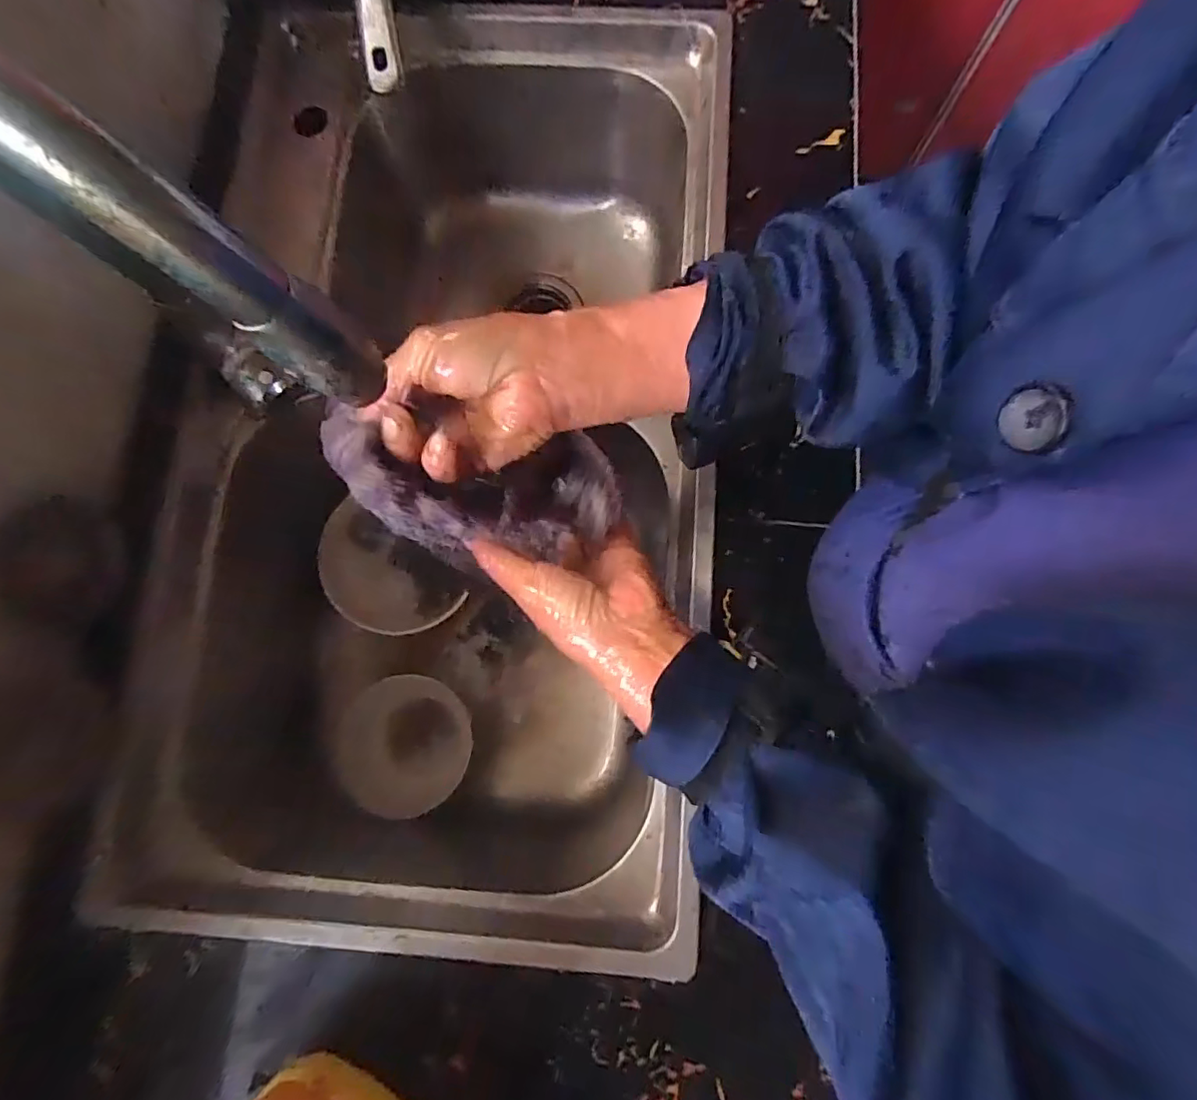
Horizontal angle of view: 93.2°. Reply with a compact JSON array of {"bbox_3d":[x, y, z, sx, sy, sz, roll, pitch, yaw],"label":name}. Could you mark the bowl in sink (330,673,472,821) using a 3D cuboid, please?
[{"bbox_3d":[-0.187,0.185,0.547,0.129,0.054,0.123,1,68,-2],"label":"bowl in sink"}]

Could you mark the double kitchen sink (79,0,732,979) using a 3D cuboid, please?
[{"bbox_3d":[-0.123,-0.100,0.548,0.420,0.219,0.770,4,80,2],"label":"double kitchen sink"}]

